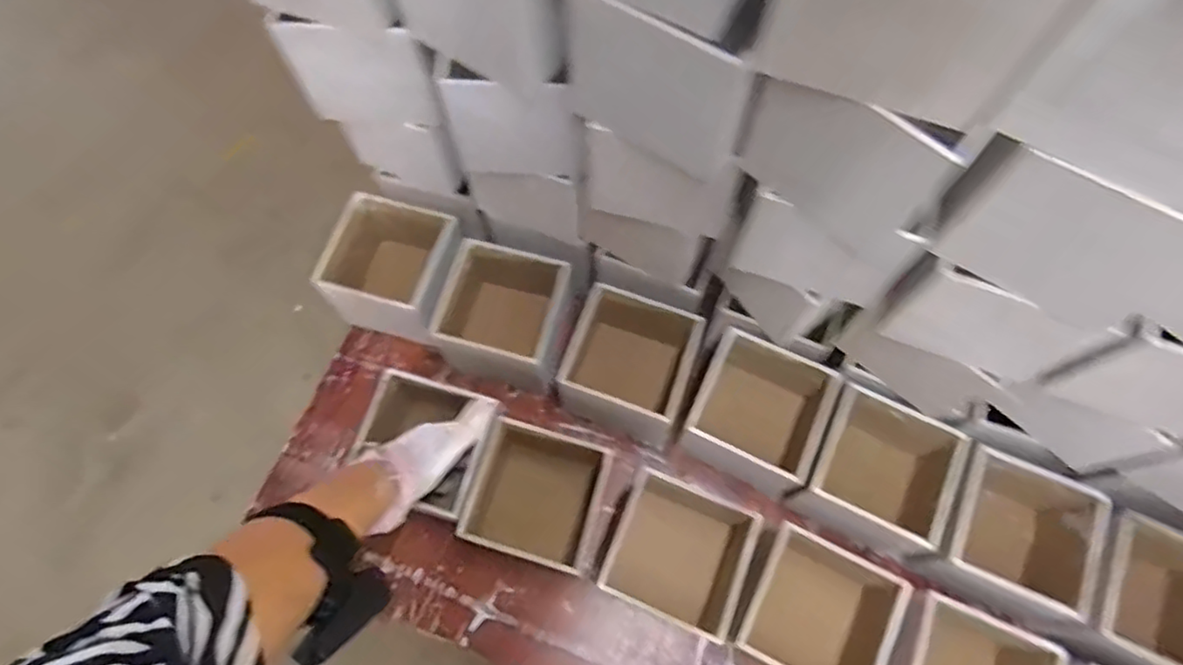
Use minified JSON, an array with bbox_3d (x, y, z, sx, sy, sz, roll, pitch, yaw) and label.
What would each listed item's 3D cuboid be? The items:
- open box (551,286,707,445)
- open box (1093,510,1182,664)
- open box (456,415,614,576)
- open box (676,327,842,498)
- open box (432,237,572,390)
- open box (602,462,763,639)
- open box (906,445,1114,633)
[{"bbox_3d":[0.039,0.044,0.687,0.125,0.122,0.124,17,71,8],"label":"open box"},{"bbox_3d":[0.497,0.241,0.598,0.128,0.117,0.136,26,72,11],"label":"open box"},{"bbox_3d":[-0.053,0.150,0.634,0.124,0.084,0.119,16,70,7],"label":"open box"},{"bbox_3d":[0.162,0.086,0.656,0.118,0.103,0.106,25,72,10],"label":"open box"},{"bbox_3d":[-0.091,-0.014,0.713,0.124,0.129,0.129,15,70,7],"label":"open box"},{"bbox_3d":[0.076,0.203,0.612,0.121,0.095,0.123,20,71,8],"label":"open box"},{"bbox_3d":[0.383,0.191,0.623,0.127,0.112,0.140,26,72,10],"label":"open box"}]

